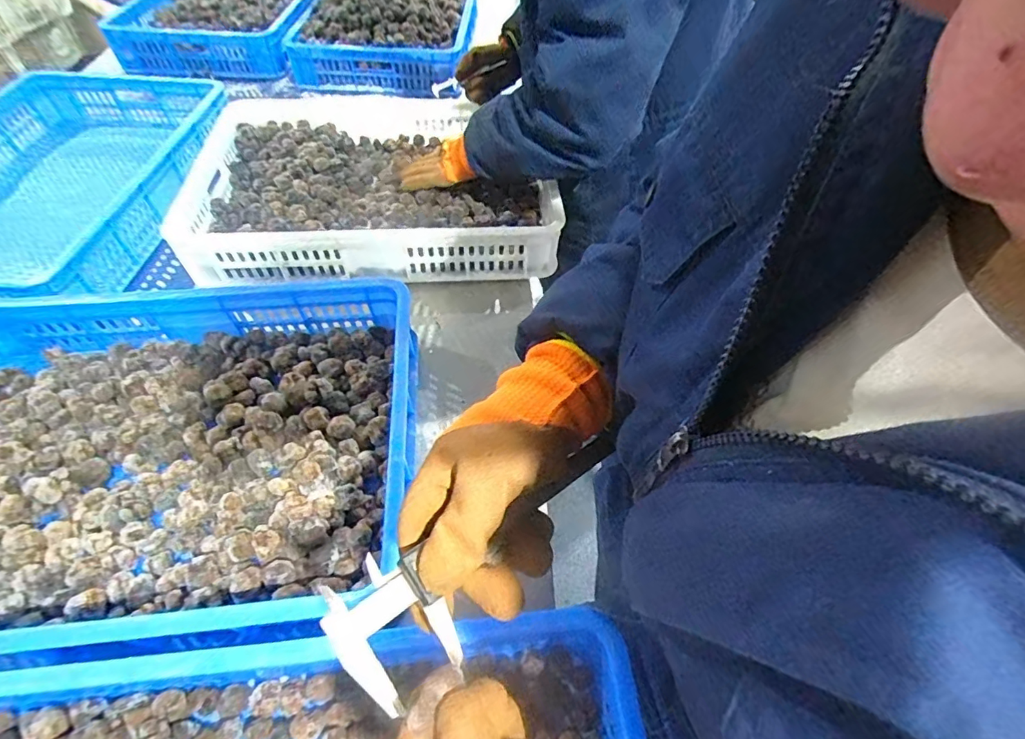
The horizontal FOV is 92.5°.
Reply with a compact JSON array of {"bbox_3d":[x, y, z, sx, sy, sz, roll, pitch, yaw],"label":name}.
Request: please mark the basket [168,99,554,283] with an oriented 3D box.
[{"bbox_3d":[-0.233,-0.338,0.852,0.590,0.101,0.410,-3,53,-4],"label":"basket"}]

